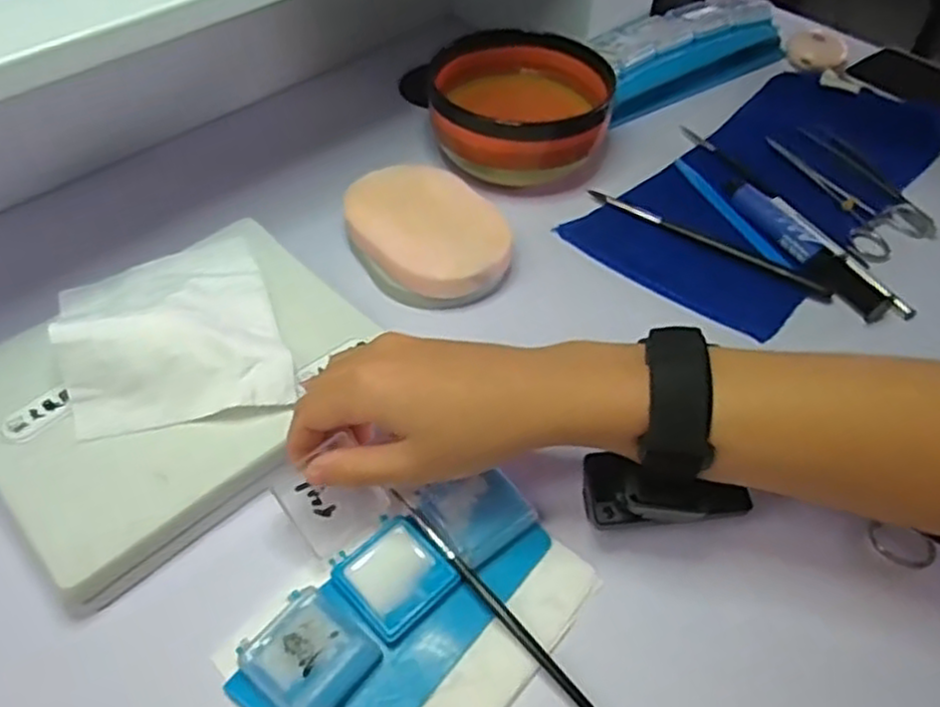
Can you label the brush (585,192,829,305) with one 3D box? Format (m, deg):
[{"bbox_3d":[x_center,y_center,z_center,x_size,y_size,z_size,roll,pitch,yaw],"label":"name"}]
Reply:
[{"bbox_3d":[0.151,-0.074,0.469,0.163,0.004,0.014,27,53,22],"label":"brush"}]

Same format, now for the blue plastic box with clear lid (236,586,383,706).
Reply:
[{"bbox_3d":[-0.064,0.120,0.291,0.043,0.013,0.040,33,56,23],"label":"blue plastic box with clear lid"}]

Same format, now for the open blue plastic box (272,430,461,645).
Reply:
[{"bbox_3d":[-0.046,0.077,0.319,0.042,0.024,0.083,-33,56,-27],"label":"open blue plastic box"}]

